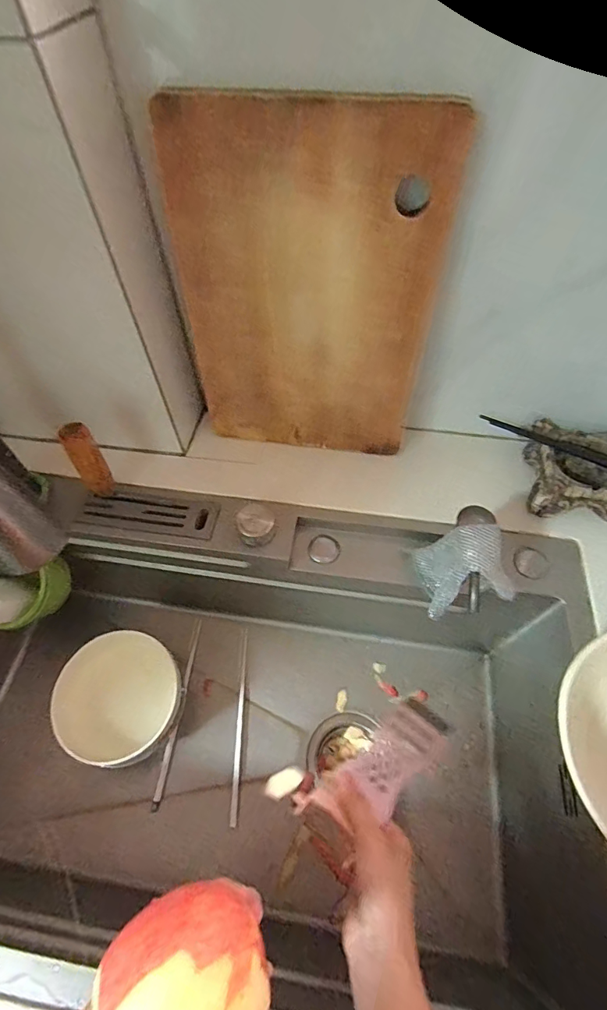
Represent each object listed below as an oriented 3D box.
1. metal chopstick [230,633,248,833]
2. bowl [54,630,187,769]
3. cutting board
[{"bbox_3d":[-0.086,0.291,0.598,0.010,0.005,0.236,0,57,1],"label":"metal chopstick"},{"bbox_3d":[-0.231,0.251,0.571,0.141,0.097,0.148,0,57,1],"label":"bowl"},{"bbox_3d":[0.001,-0.190,0.452,0.250,0.343,0.011,7,51,6],"label":"cutting board"}]

